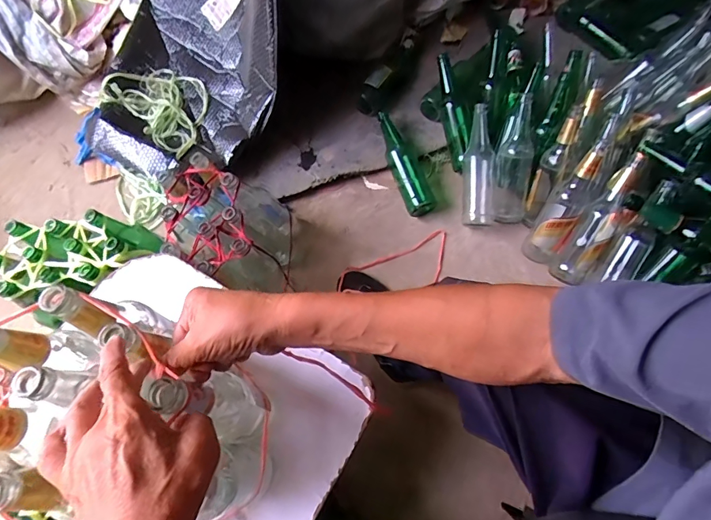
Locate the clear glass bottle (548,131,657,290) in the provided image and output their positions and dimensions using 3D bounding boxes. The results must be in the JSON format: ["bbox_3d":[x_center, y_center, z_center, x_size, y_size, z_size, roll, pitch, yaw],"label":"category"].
[{"bbox_3d":[0.506,-0.099,0.833,0.087,0.089,0.296,29,110,14],"label":"clear glass bottle"}]

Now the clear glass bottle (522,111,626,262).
[{"bbox_3d":[0.427,-0.125,0.831,0.068,0.254,0.075,27,35,13],"label":"clear glass bottle"}]

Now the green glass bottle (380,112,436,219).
[{"bbox_3d":[0.114,-0.230,0.984,0.067,0.072,0.259,-18,68,-4],"label":"green glass bottle"}]

